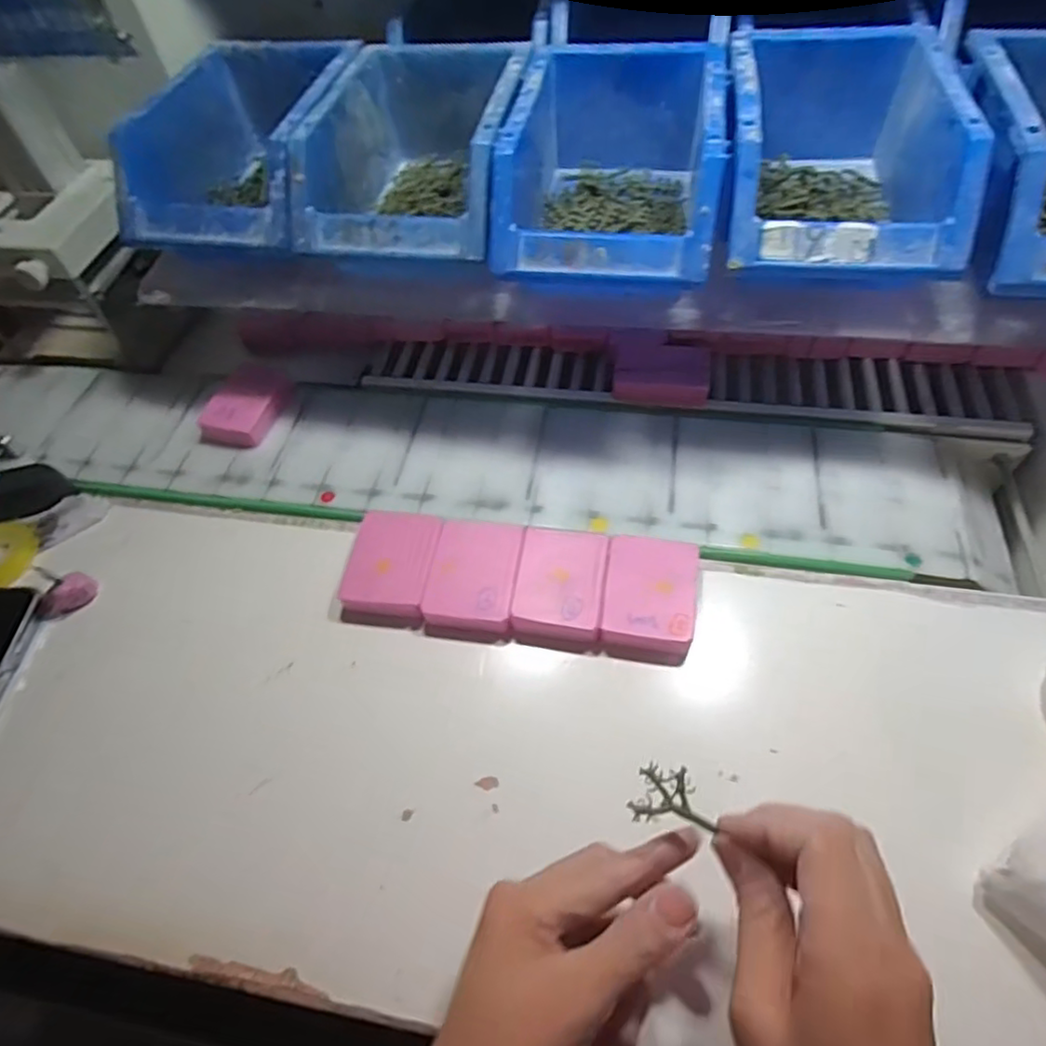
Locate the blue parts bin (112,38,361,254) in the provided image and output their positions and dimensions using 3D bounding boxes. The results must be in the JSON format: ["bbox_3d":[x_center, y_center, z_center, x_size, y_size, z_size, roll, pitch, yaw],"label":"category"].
[{"bbox_3d":[-0.179,-0.256,0.443,0.119,0.072,0.181,10,57,12],"label":"blue parts bin"}]

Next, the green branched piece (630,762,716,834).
[{"bbox_3d":[0.062,0.113,0.268,0.034,0.004,0.022,11,70,-6],"label":"green branched piece"}]

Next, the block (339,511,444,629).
[{"bbox_3d":[-0.084,0.027,0.410,0.054,0.016,0.071,4,56,8],"label":"block"}]

